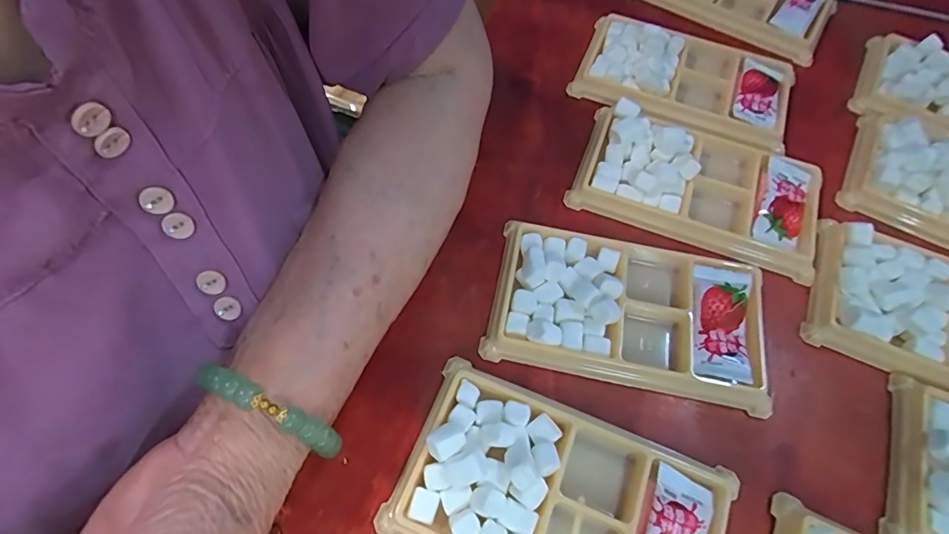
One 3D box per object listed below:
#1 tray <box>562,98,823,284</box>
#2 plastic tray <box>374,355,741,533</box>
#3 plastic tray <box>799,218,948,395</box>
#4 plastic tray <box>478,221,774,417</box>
[{"bbox_3d":[0.129,-0.050,0.287,0.135,0.019,0.077,17,63,8],"label":"tray"},{"bbox_3d":[0.036,0.097,0.207,0.136,0.017,0.074,21,63,11],"label":"plastic tray"},{"bbox_3d":[0.245,0.028,0.251,0.134,0.016,0.080,20,63,10],"label":"plastic tray"},{"bbox_3d":[0.076,0.019,0.250,0.133,0.017,0.075,10,62,5],"label":"plastic tray"}]

